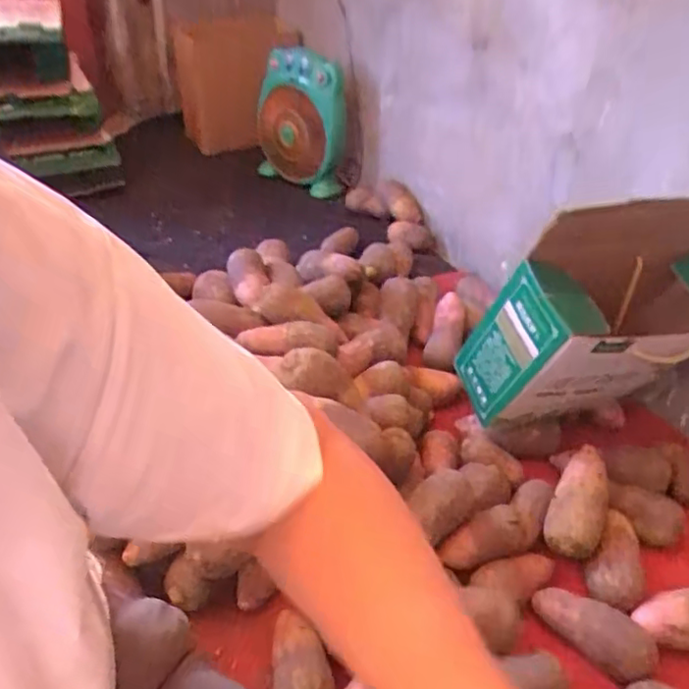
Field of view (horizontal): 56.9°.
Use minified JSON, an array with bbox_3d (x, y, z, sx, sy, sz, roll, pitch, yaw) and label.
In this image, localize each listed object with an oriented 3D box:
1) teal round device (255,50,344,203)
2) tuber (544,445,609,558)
[{"bbox_3d":[-0.104,-0.507,1.471,0.262,0.362,0.047,28,55,17],"label":"teal round device"},{"bbox_3d":[0.340,0.228,0.916,0.077,0.066,0.163,23,42,23],"label":"tuber"}]

